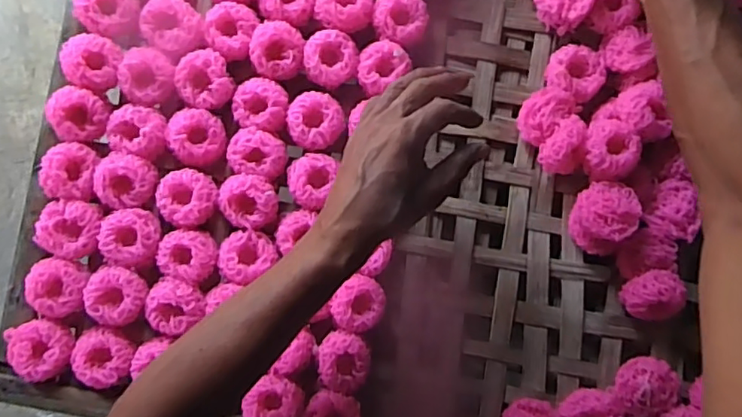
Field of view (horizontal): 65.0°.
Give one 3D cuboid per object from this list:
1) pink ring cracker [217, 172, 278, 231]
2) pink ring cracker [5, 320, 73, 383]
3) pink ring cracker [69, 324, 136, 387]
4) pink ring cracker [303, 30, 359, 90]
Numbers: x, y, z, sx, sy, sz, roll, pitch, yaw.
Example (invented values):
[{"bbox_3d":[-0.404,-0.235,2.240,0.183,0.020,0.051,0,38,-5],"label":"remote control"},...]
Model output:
[{"bbox_3d":[-0.114,-0.007,0.539,0.051,0.023,0.049,0,86,0],"label":"pink ring cracker"},{"bbox_3d":[-0.294,0.126,0.517,0.050,0.013,0.052,-11,86,-1],"label":"pink ring cracker"},{"bbox_3d":[-0.240,0.132,0.520,0.046,0.015,0.052,-41,87,-3],"label":"pink ring cracker"},{"bbox_3d":[-0.037,-0.140,0.549,0.050,0.018,0.049,0,86,0],"label":"pink ring cracker"}]

